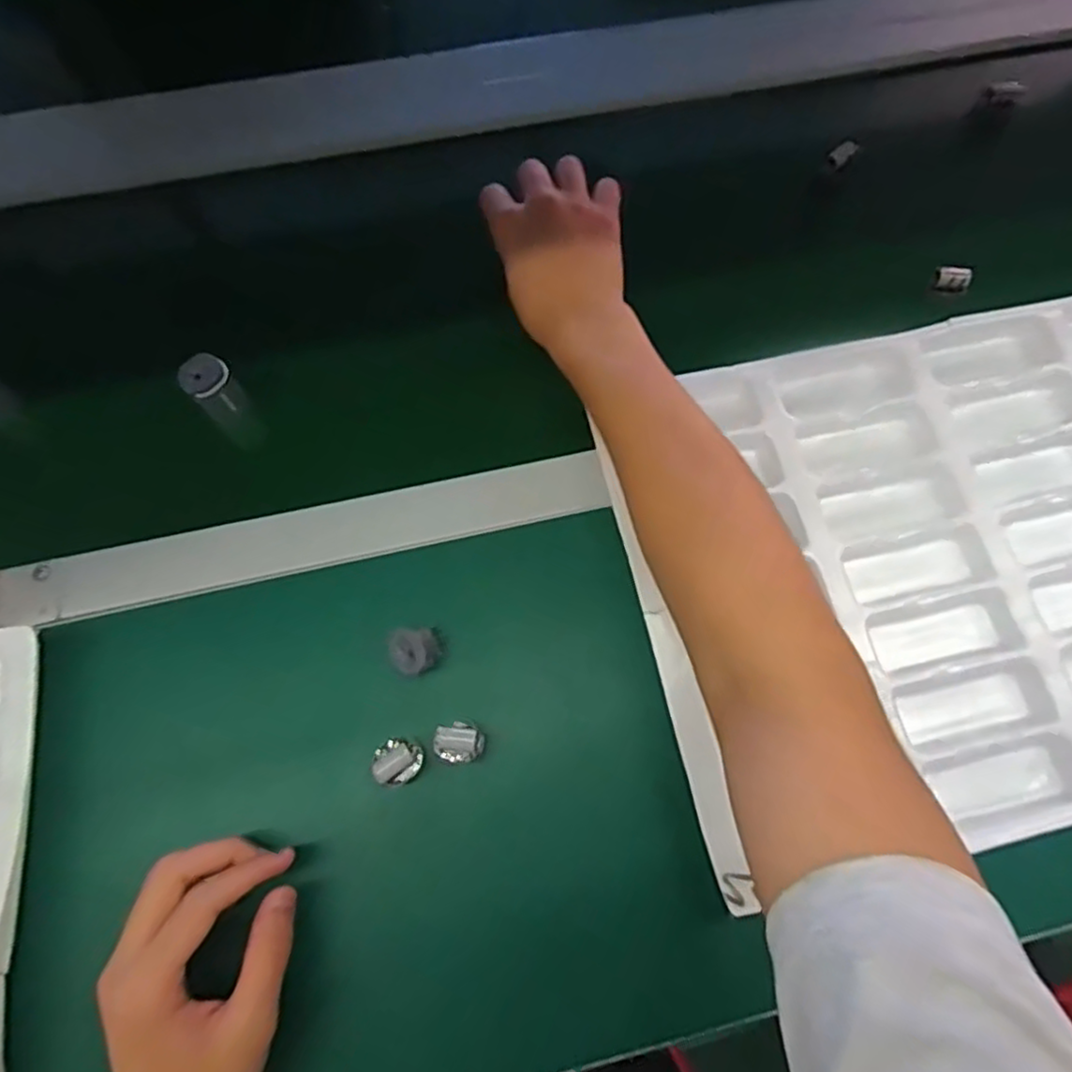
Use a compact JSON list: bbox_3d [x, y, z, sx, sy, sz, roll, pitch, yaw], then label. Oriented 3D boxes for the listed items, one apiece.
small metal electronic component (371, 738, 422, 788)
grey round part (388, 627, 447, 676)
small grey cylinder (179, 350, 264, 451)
[{"bbox_3d":[-0.079,0.131,0.397,0.024,0.028,0.025,0,72,-1],"label":"small metal electronic component"},{"bbox_3d":[-0.071,0.071,0.418,0.030,0.028,0.027,-9,73,-3],"label":"grey round part"},{"bbox_3d":[-0.215,-0.092,0.480,0.029,0.072,0.036,-37,77,-11],"label":"small grey cylinder"}]

